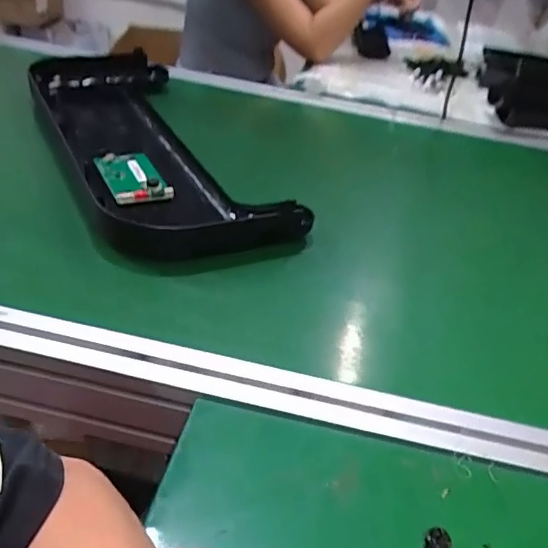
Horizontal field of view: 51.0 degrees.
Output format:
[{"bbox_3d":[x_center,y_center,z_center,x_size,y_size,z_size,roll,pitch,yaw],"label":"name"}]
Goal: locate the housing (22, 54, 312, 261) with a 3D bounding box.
[{"bbox_3d":[-0.181,-0.185,0.745,0.193,0.081,0.567,-11,40,-24],"label":"housing"}]

